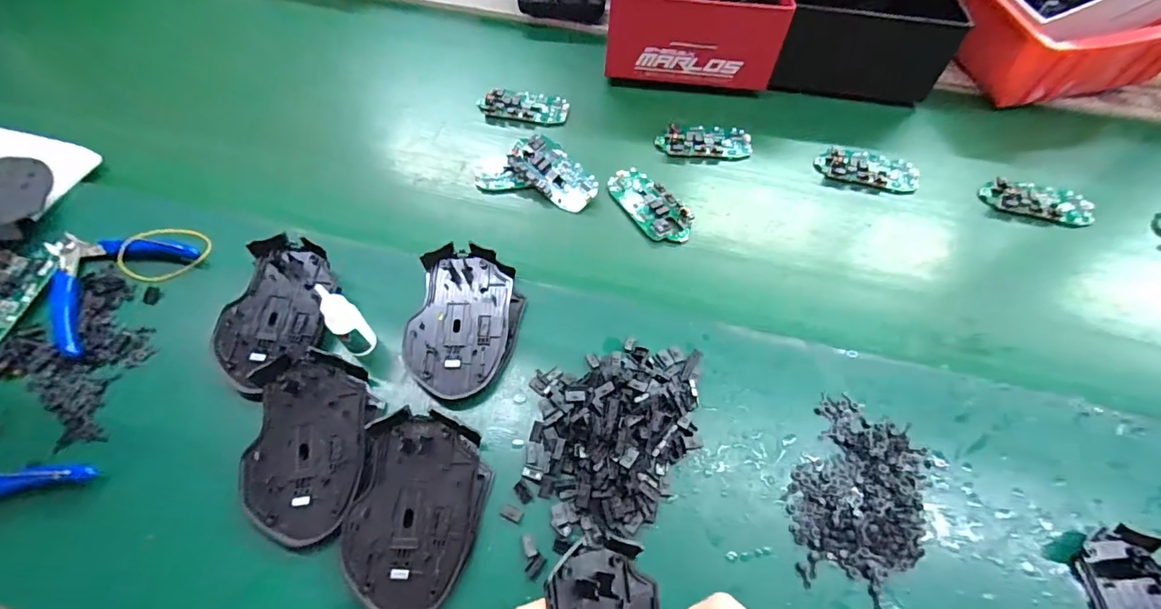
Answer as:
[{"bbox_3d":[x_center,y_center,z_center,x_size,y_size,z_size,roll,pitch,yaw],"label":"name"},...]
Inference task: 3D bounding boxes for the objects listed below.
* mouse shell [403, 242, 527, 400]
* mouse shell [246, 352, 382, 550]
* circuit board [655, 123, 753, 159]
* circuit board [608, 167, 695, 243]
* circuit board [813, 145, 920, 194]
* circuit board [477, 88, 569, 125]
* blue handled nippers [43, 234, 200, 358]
[{"bbox_3d":[-0.088,0.013,0.373,0.076,0.036,0.111,8,57,4],"label":"mouse shell"},{"bbox_3d":[-0.178,0.092,0.327,0.074,0.018,0.114,0,72,-8],"label":"mouse shell"},{"bbox_3d":[0.130,-0.172,0.522,0.097,0.013,0.043,-1,56,-2],"label":"circuit board"},{"bbox_3d":[0.066,-0.096,0.468,0.046,0.012,0.097,-29,61,-19],"label":"circuit board"},{"bbox_3d":[0.293,-0.137,0.507,0.098,0.015,0.045,10,57,5],"label":"circuit board"},{"bbox_3d":[-0.062,-0.216,0.545,0.097,0.018,0.041,4,56,1],"label":"circuit board"},{"bbox_3d":[-0.389,-0.026,0.398,0.108,0.015,0.109,27,60,16],"label":"blue handled nippers"}]

